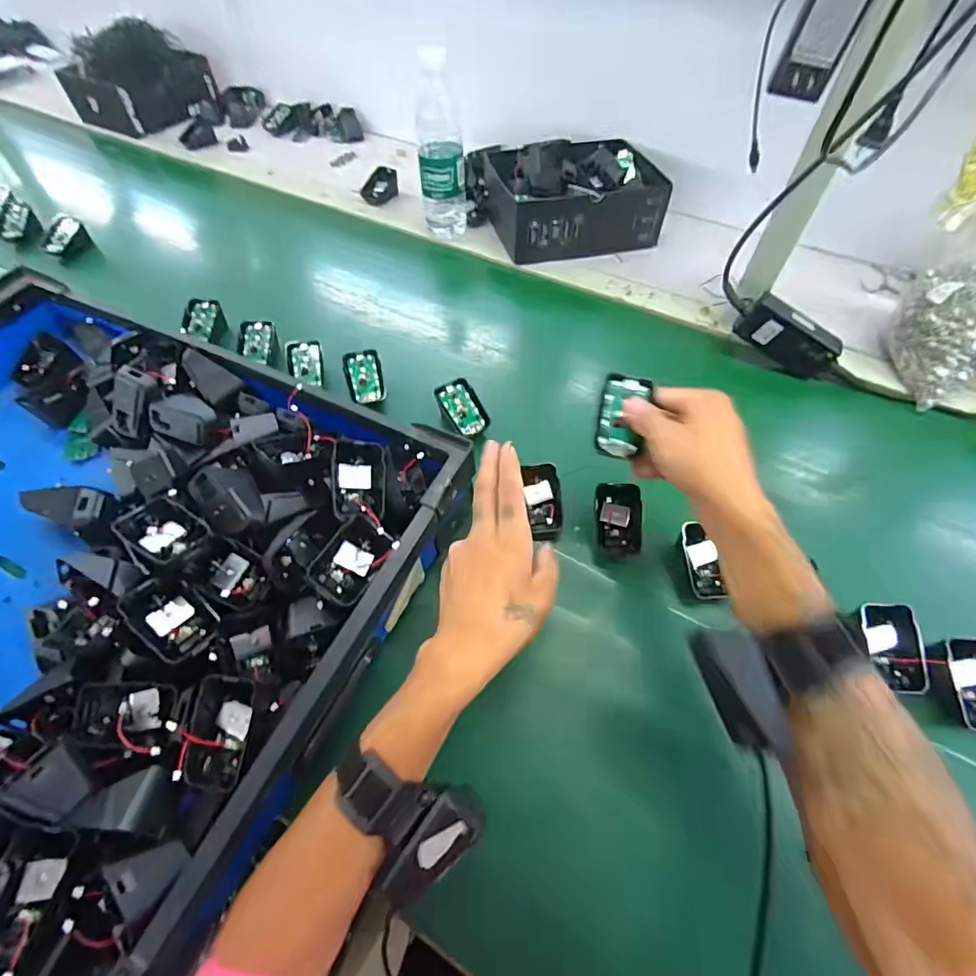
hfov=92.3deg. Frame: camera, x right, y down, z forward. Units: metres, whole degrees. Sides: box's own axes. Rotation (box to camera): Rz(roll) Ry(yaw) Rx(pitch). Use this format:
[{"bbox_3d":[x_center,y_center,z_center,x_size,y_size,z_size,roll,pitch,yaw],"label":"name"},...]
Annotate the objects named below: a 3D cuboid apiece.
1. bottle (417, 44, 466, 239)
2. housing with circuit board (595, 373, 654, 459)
[{"bbox_3d":[-0.068,-0.490,0.673,0.066,0.200,0.065,-1,57,-1],"label":"bottle"},{"bbox_3d":[0.112,-0.060,0.390,0.038,0.010,0.069,10,83,7],"label":"housing with circuit board"}]

